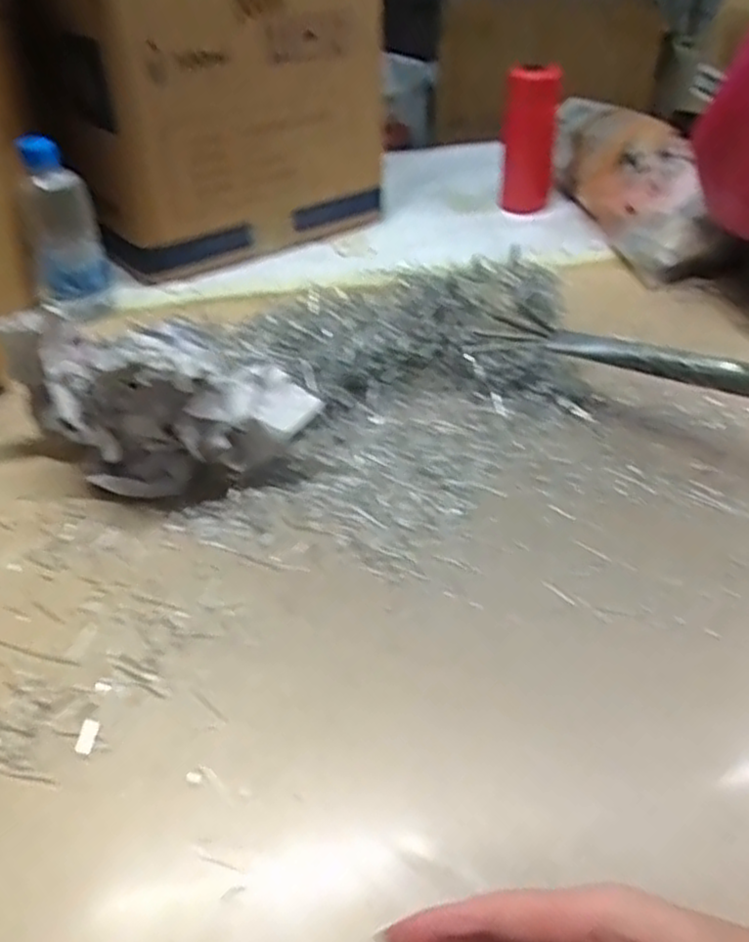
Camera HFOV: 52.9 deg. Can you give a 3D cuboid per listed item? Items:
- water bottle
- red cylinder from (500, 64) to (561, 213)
[{"bbox_3d":[-0.327,-0.259,0.798,0.073,0.174,0.064,-13,41,-16],"label":"water bottle"},{"bbox_3d":[0.206,-0.432,1.002,0.070,0.183,0.054,6,39,8],"label":"red cylinder"}]

